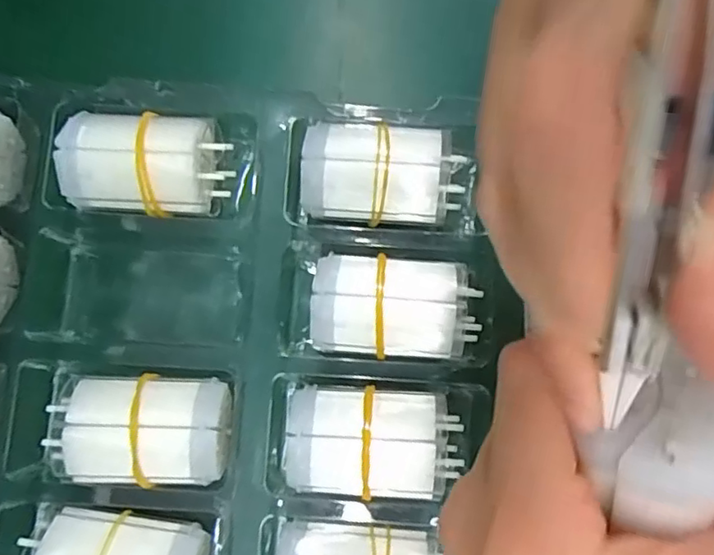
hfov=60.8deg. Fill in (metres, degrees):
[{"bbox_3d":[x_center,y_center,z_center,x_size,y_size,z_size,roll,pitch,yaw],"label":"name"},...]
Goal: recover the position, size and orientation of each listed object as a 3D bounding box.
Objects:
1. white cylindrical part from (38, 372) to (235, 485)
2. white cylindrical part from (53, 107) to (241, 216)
[{"bbox_3d":[-0.079,0.058,0.238,0.061,0.038,0.039,3,80,1],"label":"white cylindrical part"},{"bbox_3d":[-0.086,-0.044,0.255,0.063,0.038,0.039,-2,80,0],"label":"white cylindrical part"}]

